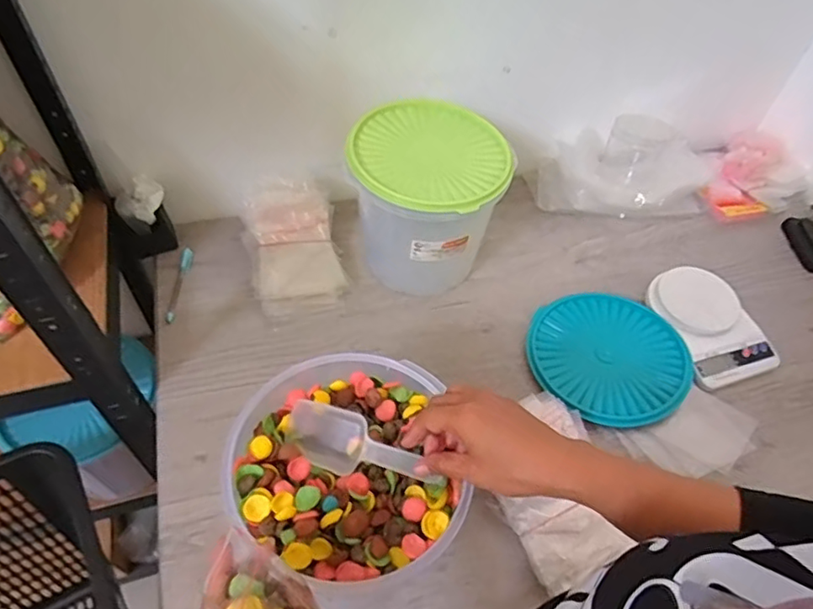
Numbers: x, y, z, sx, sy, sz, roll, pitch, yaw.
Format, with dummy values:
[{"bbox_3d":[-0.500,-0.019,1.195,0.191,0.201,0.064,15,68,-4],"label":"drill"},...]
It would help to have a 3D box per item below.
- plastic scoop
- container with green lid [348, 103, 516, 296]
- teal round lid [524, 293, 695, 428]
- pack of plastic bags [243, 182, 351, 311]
[{"bbox_3d":[-0.046,0.130,0.515,0.147,0.042,0.050,14,51,28],"label":"plastic scoop"},{"bbox_3d":[0.027,-0.134,0.799,0.194,0.200,0.184,2,53,-3],"label":"container with green lid"},{"bbox_3d":[0.269,0.070,0.778,0.205,0.031,0.200,2,53,-3],"label":"teal round lid"},{"bbox_3d":[-0.159,-0.085,0.824,0.127,0.024,0.179,-11,79,-17],"label":"pack of plastic bags"}]

